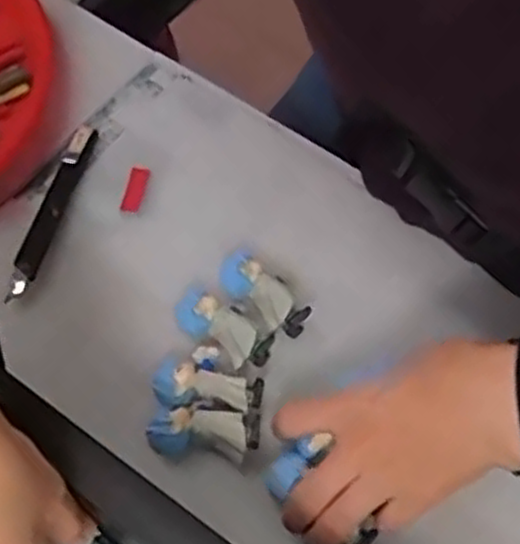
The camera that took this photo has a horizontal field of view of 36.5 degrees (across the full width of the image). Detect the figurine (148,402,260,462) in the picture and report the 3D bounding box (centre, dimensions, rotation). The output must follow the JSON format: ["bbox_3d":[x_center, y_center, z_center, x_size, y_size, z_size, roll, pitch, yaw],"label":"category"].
[{"bbox_3d":[-0.030,0.089,0.440,0.061,0.029,0.029,6,62,-1],"label":"figurine"}]

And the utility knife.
[{"bbox_3d":[-0.133,-0.042,0.507,0.016,0.006,0.134,14,62,4],"label":"utility knife"}]

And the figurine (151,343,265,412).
[{"bbox_3d":[-0.030,0.062,0.454,0.062,0.025,0.038,4,62,-1],"label":"figurine"}]

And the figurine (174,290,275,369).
[{"bbox_3d":[-0.022,0.032,0.467,0.062,0.029,0.027,34,65,14],"label":"figurine"}]

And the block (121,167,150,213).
[{"bbox_3d":[-0.082,-0.054,0.519,0.013,0.004,0.033,10,62,1],"label":"block"}]

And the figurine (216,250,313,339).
[{"bbox_3d":[0.000,0.011,0.481,0.027,0.025,0.069,-40,71,-21],"label":"figurine"}]

